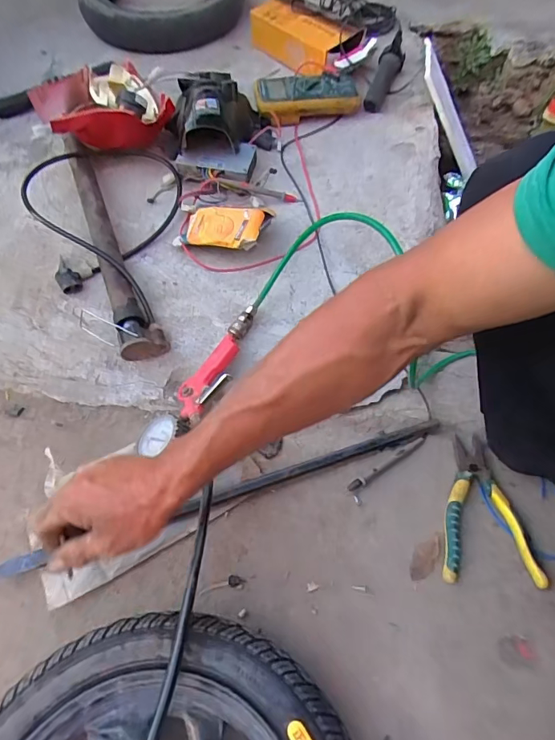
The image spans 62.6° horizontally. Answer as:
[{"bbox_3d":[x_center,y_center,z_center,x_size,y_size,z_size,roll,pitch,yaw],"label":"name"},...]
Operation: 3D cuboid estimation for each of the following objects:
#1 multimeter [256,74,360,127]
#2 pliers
[{"bbox_3d":[0.055,-0.485,0.816,0.195,0.048,0.077,-19,57,-14],"label":"multimeter"},{"bbox_3d":[0.240,0.163,0.549,0.106,0.013,0.169,0,54,0],"label":"pliers"}]

